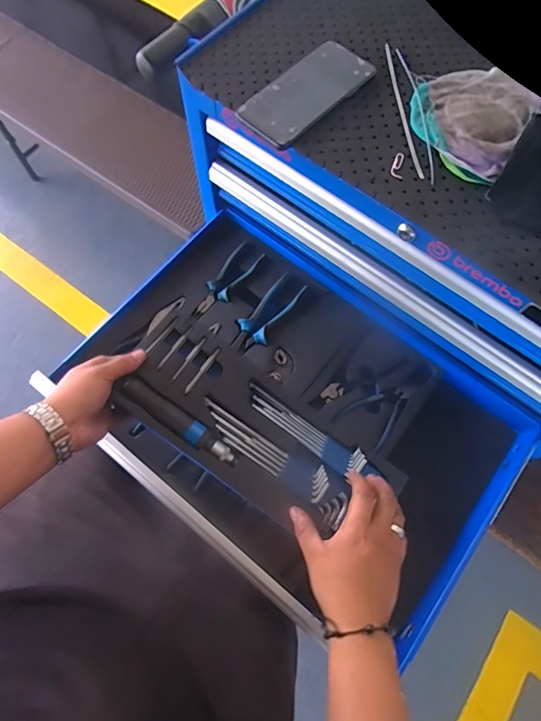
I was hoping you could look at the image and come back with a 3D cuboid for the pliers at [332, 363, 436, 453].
[{"bbox_3d":[0.168,0.051,0.612,0.073,0.010,0.153,39,74,12],"label":"pliers"}]

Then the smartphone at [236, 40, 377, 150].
[{"bbox_3d":[0.041,-0.304,0.481,0.074,0.009,0.154,42,77,13],"label":"smartphone"}]

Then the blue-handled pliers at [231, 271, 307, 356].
[{"bbox_3d":[-0.004,-0.070,0.657,0.053,0.011,0.145,38,74,12],"label":"blue-handled pliers"}]

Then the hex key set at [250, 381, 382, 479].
[{"bbox_3d":[0.049,0.096,0.554,0.184,0.013,0.035,34,75,4],"label":"hex key set"}]

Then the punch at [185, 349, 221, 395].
[{"bbox_3d":[-0.086,0.012,0.540,0.008,0.012,0.072,32,73,10],"label":"punch"}]

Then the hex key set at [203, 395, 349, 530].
[{"bbox_3d":[0.010,0.121,0.541,0.216,0.010,0.054,39,80,2],"label":"hex key set"}]

